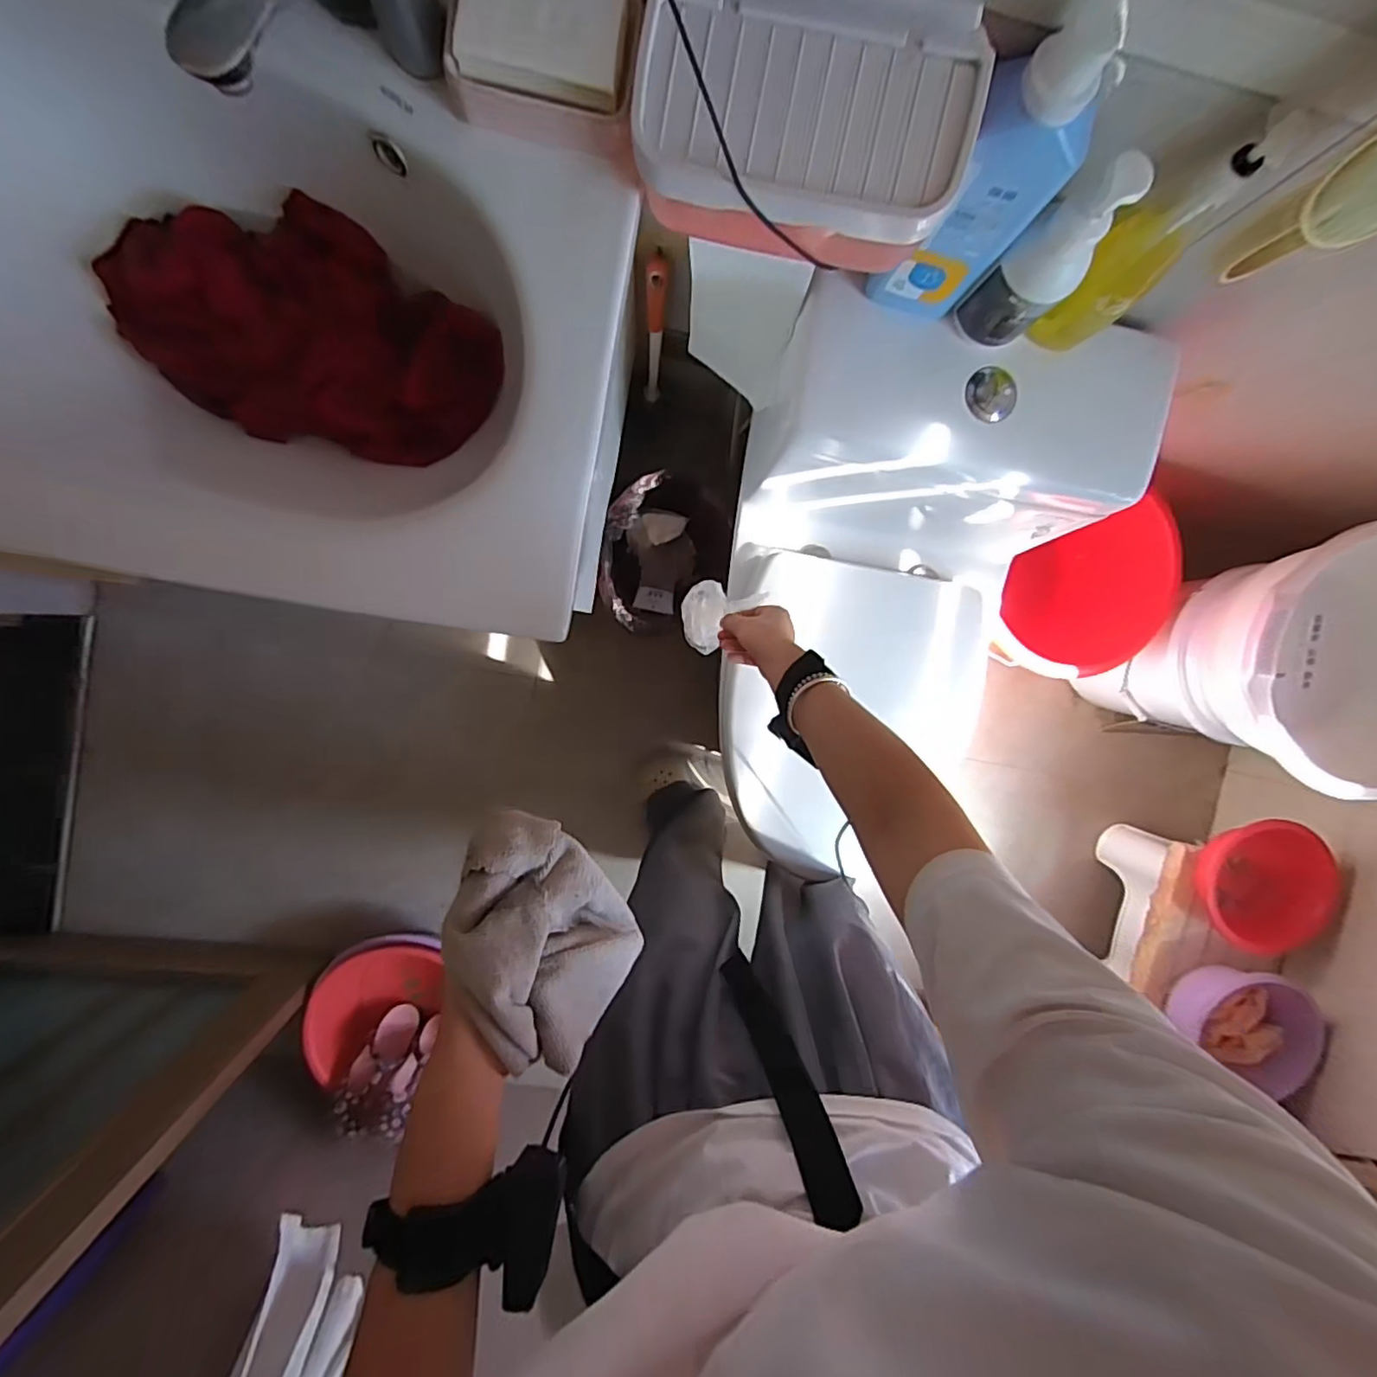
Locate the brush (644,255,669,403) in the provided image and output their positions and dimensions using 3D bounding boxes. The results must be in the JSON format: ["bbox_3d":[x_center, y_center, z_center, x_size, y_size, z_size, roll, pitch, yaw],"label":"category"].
[{"bbox_3d":[-0.050,-0.506,0.897,0.027,0.328,0.024,-4,96,-2],"label":"brush"}]

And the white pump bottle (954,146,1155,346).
[{"bbox_3d":[0.323,-0.379,0.552,0.068,0.175,0.066,-42,96,2],"label":"white pump bottle"}]

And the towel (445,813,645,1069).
[{"bbox_3d":[-0.101,0.165,0.414,0.036,0.125,0.148,-27,106,41],"label":"towel"}]

